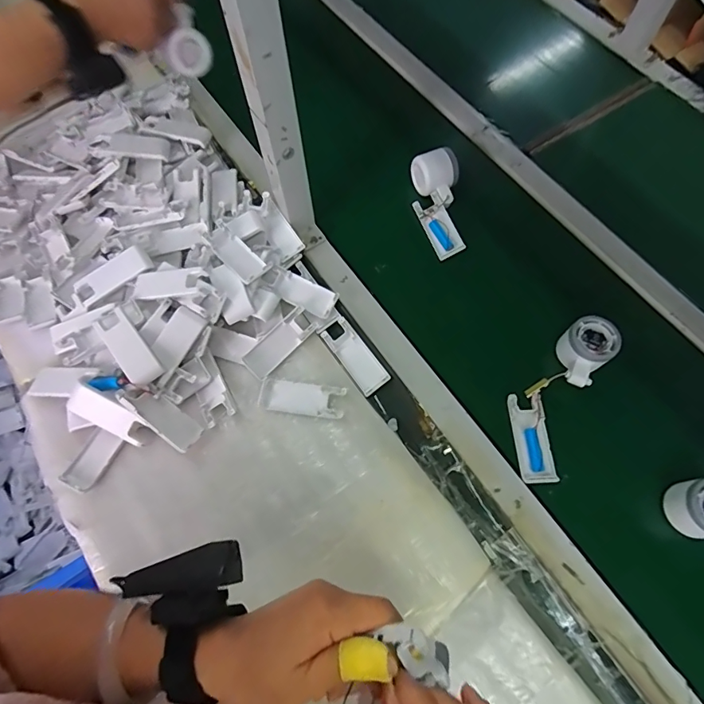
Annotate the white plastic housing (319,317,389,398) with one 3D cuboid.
[{"bbox_3d":[0.005,0.006,0.570,0.039,0.017,0.103,-34,71,-11],"label":"white plastic housing"}]

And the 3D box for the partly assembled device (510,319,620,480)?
[{"bbox_3d":[0.245,0.049,0.532,0.078,0.041,0.210,29,75,6],"label":"partly assembled device"}]

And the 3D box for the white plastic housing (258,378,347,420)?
[{"bbox_3d":[-0.062,0.057,0.547,0.104,0.007,0.040,7,69,4],"label":"white plastic housing"}]

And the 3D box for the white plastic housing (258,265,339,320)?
[{"bbox_3d":[-0.067,-0.080,0.590,0.094,0.021,0.043,25,71,11],"label":"white plastic housing"}]

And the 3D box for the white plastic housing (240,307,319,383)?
[{"bbox_3d":[-0.093,-0.014,0.569,0.039,0.013,0.102,39,75,15],"label":"white plastic housing"}]

